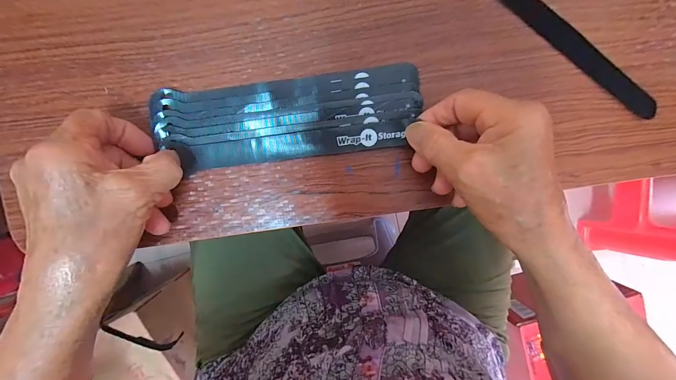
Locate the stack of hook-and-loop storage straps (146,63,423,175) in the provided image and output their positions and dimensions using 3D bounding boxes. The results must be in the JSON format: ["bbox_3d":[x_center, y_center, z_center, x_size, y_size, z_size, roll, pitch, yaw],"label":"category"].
[{"bbox_3d":[-0.034,-0.055,0.226,0.194,0.016,0.061,-8,95,-2],"label":"stack of hook-and-loop storage straps"}]

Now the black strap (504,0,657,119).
[{"bbox_3d":[0.178,-0.122,0.234,0.194,0.004,0.021,36,92,-5],"label":"black strap"}]

